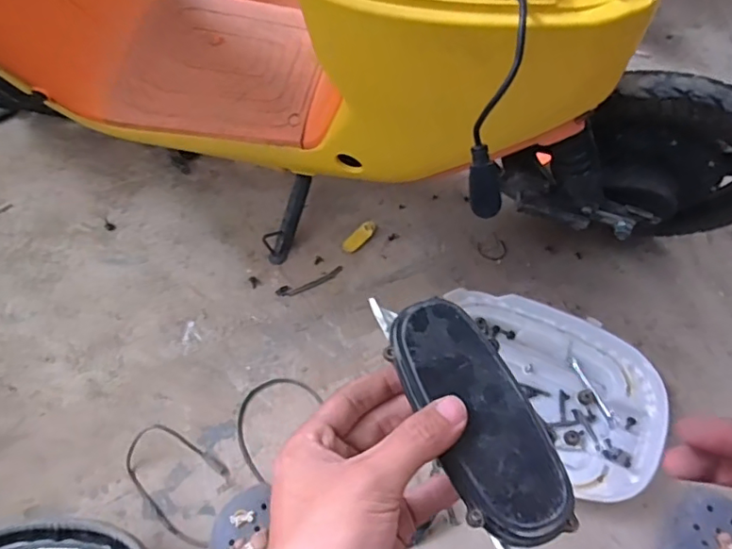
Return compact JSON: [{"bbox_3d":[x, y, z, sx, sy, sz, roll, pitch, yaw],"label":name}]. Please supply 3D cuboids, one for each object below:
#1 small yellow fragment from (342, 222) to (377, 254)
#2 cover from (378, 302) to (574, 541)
[{"bbox_3d":[-0.010,-0.068,1.002,0.027,0.014,0.074,36,62,23],"label":"small yellow fragment"},{"bbox_3d":[0.055,0.067,0.278,0.052,0.011,0.124,-20,61,-14],"label":"cover"}]

